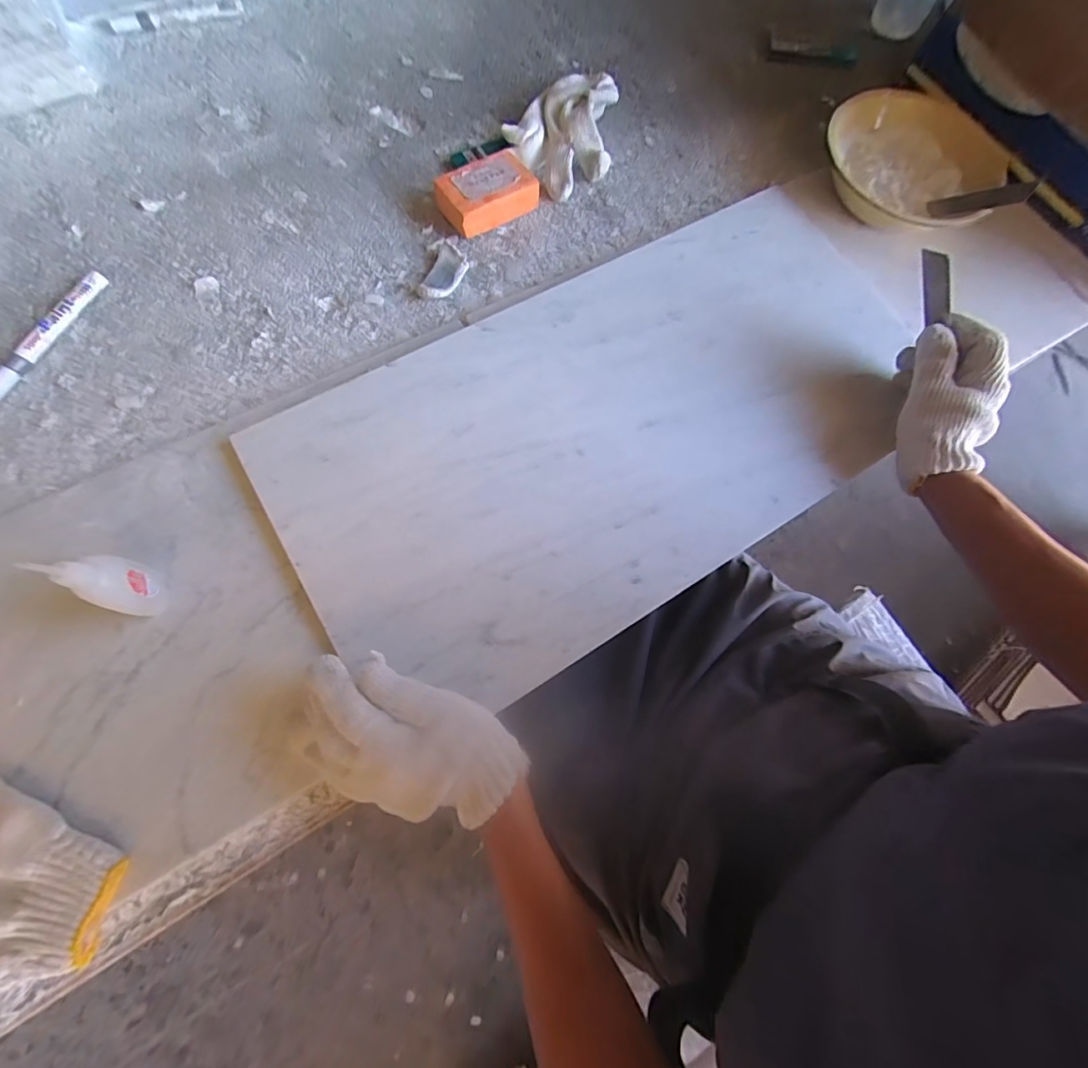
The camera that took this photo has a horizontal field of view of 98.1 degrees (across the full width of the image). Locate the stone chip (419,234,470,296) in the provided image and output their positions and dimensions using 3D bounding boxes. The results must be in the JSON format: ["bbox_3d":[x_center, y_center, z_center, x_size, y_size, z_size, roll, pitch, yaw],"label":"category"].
[{"bbox_3d":[-0.098,-0.269,0.475,0.039,0.013,0.078,17,73,3],"label":"stone chip"}]

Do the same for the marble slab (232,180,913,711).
[{"bbox_3d":[0.072,-0.107,0.423,0.590,0.022,0.300,-30,76,-11],"label":"marble slab"}]

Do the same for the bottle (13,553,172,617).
[{"bbox_3d":[-0.298,0.031,0.321,0.036,0.092,0.032,19,73,4],"label":"bottle"}]

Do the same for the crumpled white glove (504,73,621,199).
[{"bbox_3d":[0.033,-0.444,0.518,0.110,0.033,0.137,44,76,11],"label":"crumpled white glove"}]

